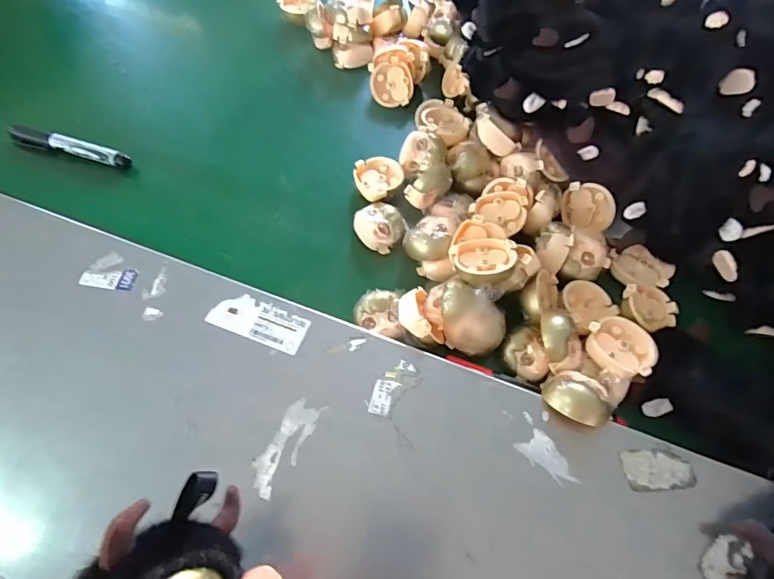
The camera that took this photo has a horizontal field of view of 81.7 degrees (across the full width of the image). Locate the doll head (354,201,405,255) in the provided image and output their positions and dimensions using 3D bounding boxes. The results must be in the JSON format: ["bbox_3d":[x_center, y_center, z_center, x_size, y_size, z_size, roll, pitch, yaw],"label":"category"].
[{"bbox_3d":[-0.007,-0.059,0.428,0.041,0.023,0.047,-36,69,-19],"label":"doll head"}]

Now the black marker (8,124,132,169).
[{"bbox_3d":[-0.328,-0.148,0.465,0.134,0.020,0.020,14,63,5],"label":"black marker"}]

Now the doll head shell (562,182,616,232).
[{"bbox_3d":[0.194,-0.080,0.429,0.049,0.045,0.022,35,39,16],"label":"doll head shell"}]

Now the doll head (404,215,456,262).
[{"bbox_3d":[0.040,-0.046,0.414,0.041,0.033,0.041,1,62,-1],"label":"doll head"}]

